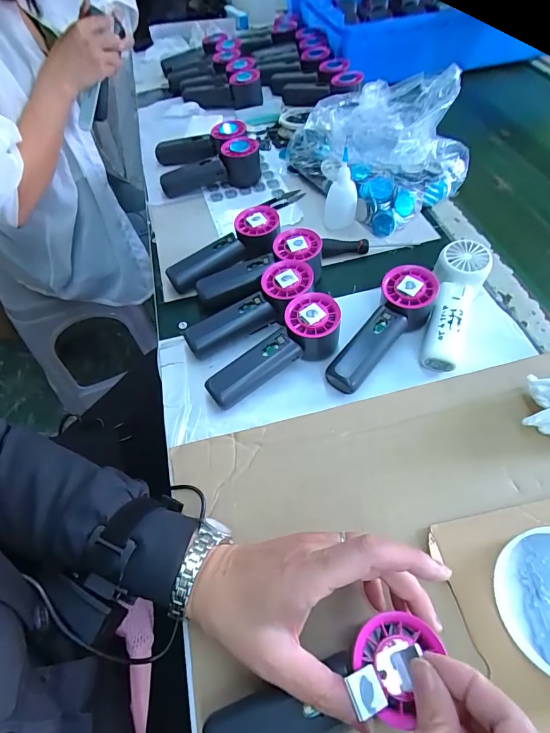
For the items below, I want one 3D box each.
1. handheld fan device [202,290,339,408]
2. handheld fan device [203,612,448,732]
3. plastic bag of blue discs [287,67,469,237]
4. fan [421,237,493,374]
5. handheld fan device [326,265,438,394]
[{"bbox_3d":[-0.003,-0.016,0.406,0.153,0.054,0.060,-24,58,-14],"label":"handheld fan device"},{"bbox_3d":[0.030,0.205,0.237,0.153,0.030,0.048,-27,58,0],"label":"handheld fan device"},{"bbox_3d":[0.151,-0.331,0.574,0.196,0.104,0.245,-30,60,-17],"label":"plastic bag of blue discs"},{"bbox_3d":[0.190,-0.069,0.425,0.054,0.053,0.145,23,60,16],"label":"fan"},{"bbox_3d":[0.114,-0.039,0.416,0.056,0.048,0.161,35,79,24],"label":"handheld fan device"}]

